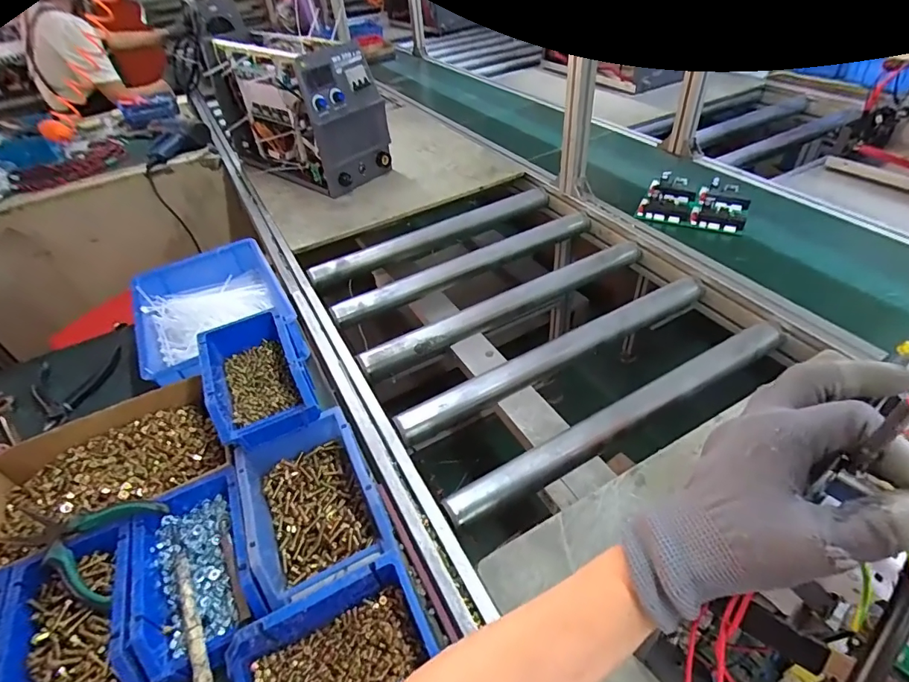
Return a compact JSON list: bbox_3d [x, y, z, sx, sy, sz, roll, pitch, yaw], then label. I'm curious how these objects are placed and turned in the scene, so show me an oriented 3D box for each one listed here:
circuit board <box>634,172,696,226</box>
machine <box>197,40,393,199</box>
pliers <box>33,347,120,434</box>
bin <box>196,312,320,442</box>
[{"bbox_3d":[0.459,-0.301,1.005,0.110,0.031,0.171,16,47,22],"label":"circuit board"},{"bbox_3d":[-0.411,-0.590,1.213,0.465,0.285,0.192,24,51,28],"label":"machine"},{"bbox_3d":[-0.593,0.068,0.716,0.108,0.018,0.147,3,44,10],"label":"pliers"},{"bbox_3d":[-0.233,0.038,0.554,0.102,0.061,0.167,-23,46,-17],"label":"bin"}]

